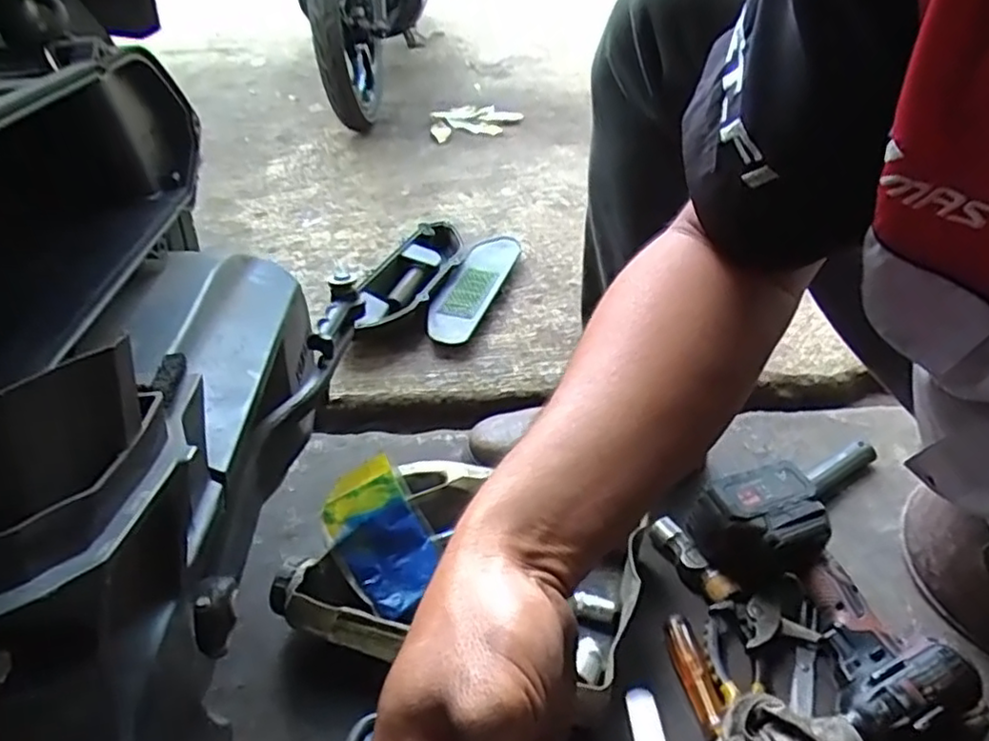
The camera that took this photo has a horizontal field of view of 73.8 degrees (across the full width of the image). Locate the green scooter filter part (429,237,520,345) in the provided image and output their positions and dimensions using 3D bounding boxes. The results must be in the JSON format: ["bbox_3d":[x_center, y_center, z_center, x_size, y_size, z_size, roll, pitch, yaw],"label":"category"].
[{"bbox_3d":[-0.028,-0.151,1.146,0.083,0.041,0.355,10,41,13],"label":"green scooter filter part"}]

